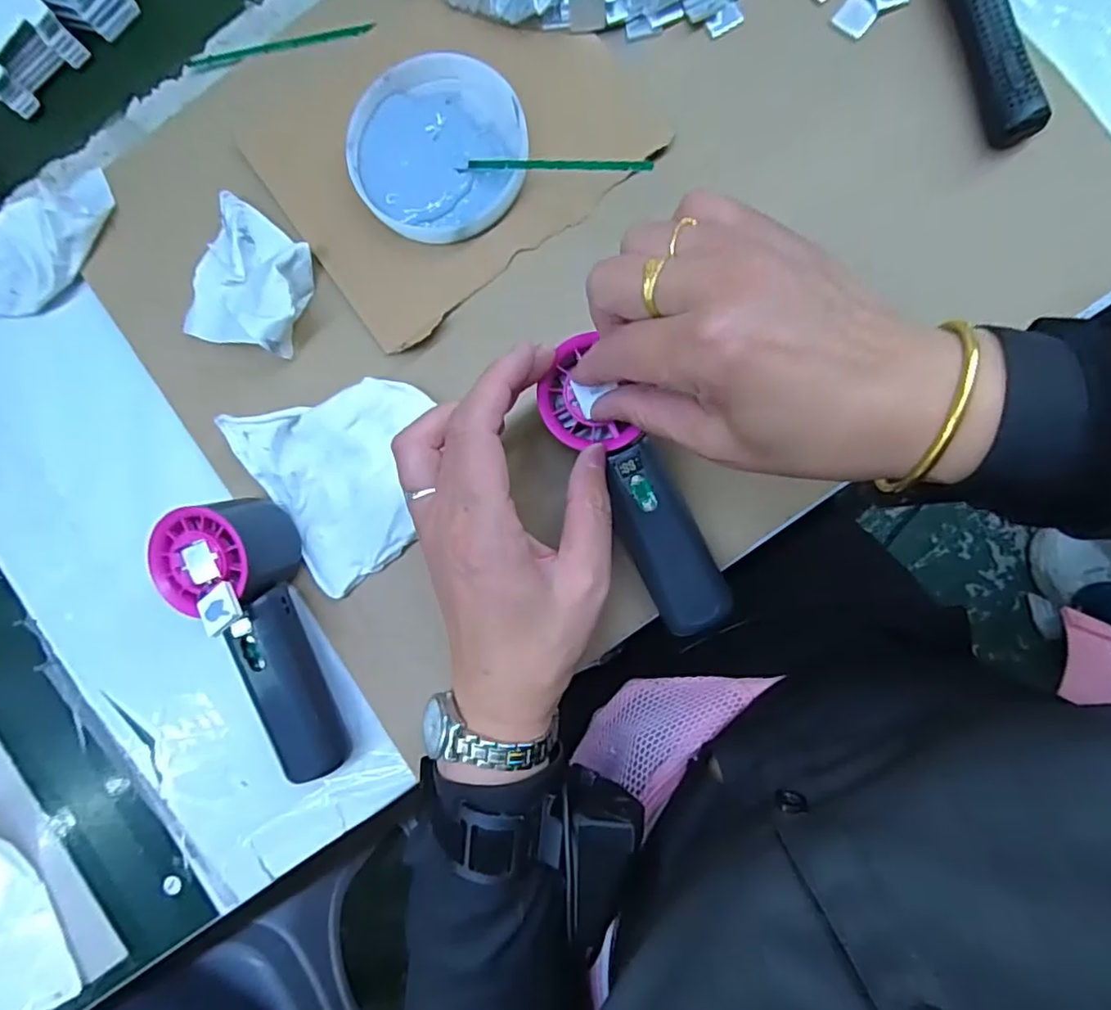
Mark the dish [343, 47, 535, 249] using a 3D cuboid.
[{"bbox_3d":[-0.066,-0.203,0.349,0.097,0.013,0.102,0,89,4],"label":"dish"}]

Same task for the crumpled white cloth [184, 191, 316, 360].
[{"bbox_3d":[-0.177,-0.133,0.350,0.071,0.028,0.083,14,90,5],"label":"crumpled white cloth"}]

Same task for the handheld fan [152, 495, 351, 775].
[{"bbox_3d":[-0.161,0.074,0.330,0.052,0.058,0.151,-17,87,4],"label":"handheld fan"}]

